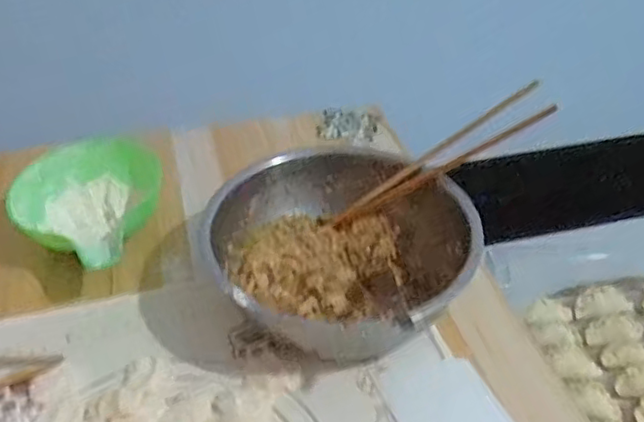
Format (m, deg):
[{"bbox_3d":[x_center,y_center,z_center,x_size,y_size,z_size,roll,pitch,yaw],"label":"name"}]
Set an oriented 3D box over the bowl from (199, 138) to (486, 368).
[{"bbox_3d":[0.017,0.021,0.572,0.191,0.098,0.198,0,37,0],"label":"bowl"}]

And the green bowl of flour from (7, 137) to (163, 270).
[{"bbox_3d":[-0.229,-0.006,0.642,0.138,0.062,0.146,-12,39,-15],"label":"green bowl of flour"}]

